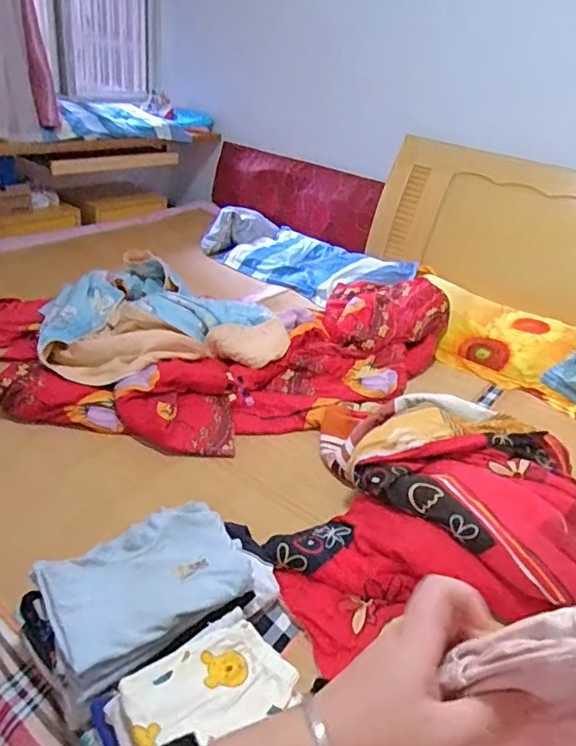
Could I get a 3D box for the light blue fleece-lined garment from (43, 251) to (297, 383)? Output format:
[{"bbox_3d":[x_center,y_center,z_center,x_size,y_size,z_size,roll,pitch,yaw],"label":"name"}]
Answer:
[{"bbox_3d":[-0.370,-0.181,1.650,0.646,0.125,0.519,-7,33,-24],"label":"light blue fleece-lined garment"}]

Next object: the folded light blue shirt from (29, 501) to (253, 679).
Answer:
[{"bbox_3d":[-0.211,0.310,0.879,0.296,0.040,0.185,-16,38,-35],"label":"folded light blue shirt"}]

